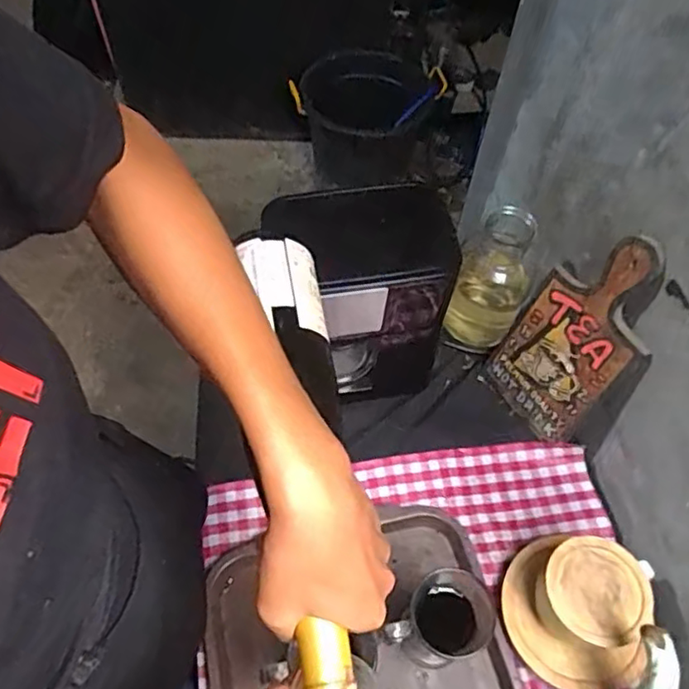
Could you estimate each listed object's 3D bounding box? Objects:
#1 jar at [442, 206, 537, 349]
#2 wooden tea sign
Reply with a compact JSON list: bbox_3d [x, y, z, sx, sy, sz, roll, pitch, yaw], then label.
[{"bbox_3d":[0.196,-0.084,0.822,0.093,0.190,0.087,1,57,-2],"label":"jar"},{"bbox_3d":[0.270,-0.009,0.729,0.009,0.276,0.136,-17,57,-33],"label":"wooden tea sign"}]

